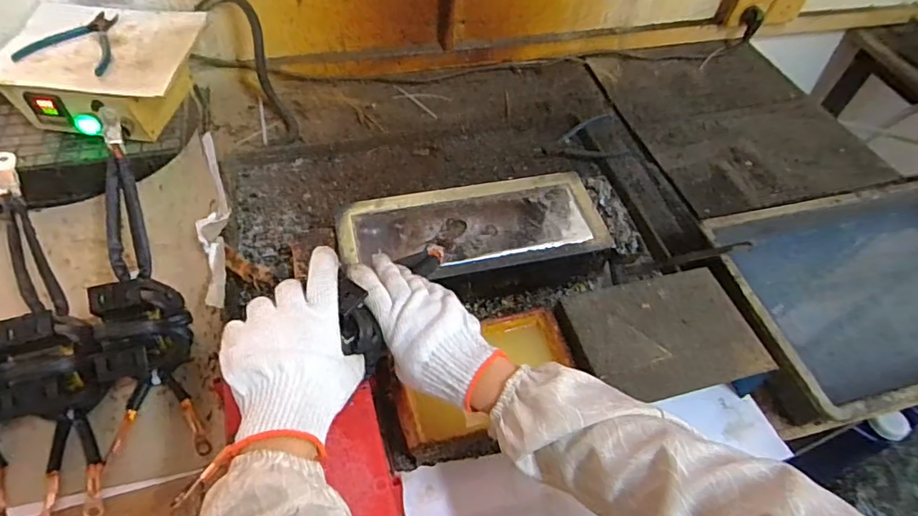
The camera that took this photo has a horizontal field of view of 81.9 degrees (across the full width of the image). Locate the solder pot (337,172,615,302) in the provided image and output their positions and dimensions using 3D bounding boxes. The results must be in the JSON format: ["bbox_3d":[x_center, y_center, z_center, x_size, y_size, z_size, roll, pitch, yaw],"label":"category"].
[{"bbox_3d":[0.019,-0.022,0.704,0.341,0.071,0.158,-11,55,-12],"label":"solder pot"}]

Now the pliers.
[{"bbox_3d":[-0.548,-0.315,0.767,0.135,0.012,0.130,11,53,3],"label":"pliers"}]

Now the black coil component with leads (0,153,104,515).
[{"bbox_3d":[-0.464,0.068,0.593,0.091,0.082,0.438,-18,76,-18],"label":"black coil component with leads"}]

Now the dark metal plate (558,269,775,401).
[{"bbox_3d":[0.233,0.082,0.595,0.194,0.011,0.142,-10,54,-12],"label":"dark metal plate"}]

